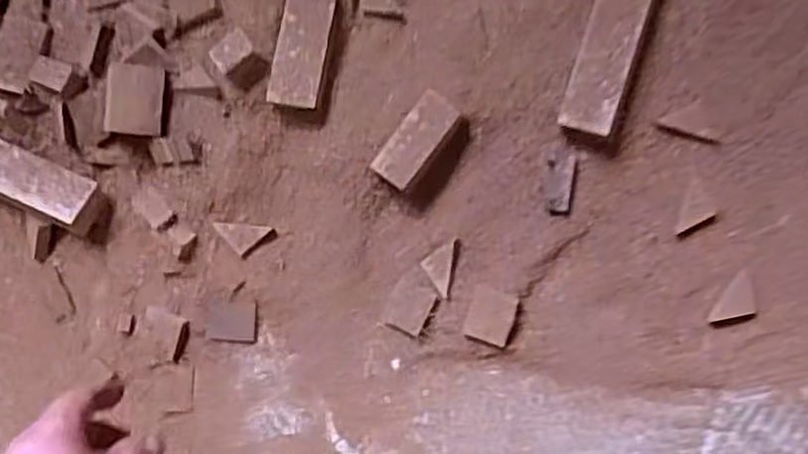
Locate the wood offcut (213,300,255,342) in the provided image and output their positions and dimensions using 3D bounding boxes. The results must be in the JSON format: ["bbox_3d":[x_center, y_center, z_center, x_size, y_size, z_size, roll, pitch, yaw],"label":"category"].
[{"bbox_3d":[-0.126,0.070,0.568,0.032,0.004,0.028,2,87,7],"label":"wood offcut"}]

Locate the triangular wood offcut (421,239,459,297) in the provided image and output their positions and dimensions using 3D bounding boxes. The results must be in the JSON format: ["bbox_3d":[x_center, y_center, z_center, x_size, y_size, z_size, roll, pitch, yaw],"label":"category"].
[{"bbox_3d":[0.024,0.027,0.545,0.021,0.013,0.040,10,88,8],"label":"triangular wood offcut"}]

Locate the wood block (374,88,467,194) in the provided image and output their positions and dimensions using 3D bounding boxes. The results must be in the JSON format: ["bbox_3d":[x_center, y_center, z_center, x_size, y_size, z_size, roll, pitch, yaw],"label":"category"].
[{"bbox_3d":[0.010,-0.058,0.538,0.032,0.026,0.068,41,92,8],"label":"wood block"}]

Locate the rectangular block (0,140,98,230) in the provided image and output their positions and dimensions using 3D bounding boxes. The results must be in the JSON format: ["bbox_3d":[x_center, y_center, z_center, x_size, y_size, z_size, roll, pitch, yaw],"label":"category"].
[{"bbox_3d":[-0.294,-0.039,0.566,0.133,0.010,0.044,21,89,8],"label":"rectangular block"}]

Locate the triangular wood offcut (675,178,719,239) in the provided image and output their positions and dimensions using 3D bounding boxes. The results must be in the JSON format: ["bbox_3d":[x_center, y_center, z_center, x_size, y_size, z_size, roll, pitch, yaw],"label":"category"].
[{"bbox_3d":[0.202,-0.010,0.524,0.021,0.005,0.039,20,89,8],"label":"triangular wood offcut"}]

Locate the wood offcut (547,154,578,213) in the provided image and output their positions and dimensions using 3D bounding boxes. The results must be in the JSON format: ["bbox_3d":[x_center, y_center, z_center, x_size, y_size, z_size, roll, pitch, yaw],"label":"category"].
[{"bbox_3d":[0.109,-0.030,0.537,0.018,0.012,0.040,4,87,8],"label":"wood offcut"}]

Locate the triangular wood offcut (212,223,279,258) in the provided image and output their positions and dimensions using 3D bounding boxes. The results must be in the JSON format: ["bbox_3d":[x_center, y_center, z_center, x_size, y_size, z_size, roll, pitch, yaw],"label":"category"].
[{"bbox_3d":[-0.116,0.010,0.564,0.044,0.004,0.024,4,81,-6],"label":"triangular wood offcut"}]

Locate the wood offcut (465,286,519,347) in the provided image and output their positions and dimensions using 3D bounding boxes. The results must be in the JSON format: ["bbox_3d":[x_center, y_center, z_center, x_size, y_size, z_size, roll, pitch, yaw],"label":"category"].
[{"bbox_3d":[0.061,0.062,0.538,0.031,0.015,0.035,17,89,8],"label":"wood offcut"}]

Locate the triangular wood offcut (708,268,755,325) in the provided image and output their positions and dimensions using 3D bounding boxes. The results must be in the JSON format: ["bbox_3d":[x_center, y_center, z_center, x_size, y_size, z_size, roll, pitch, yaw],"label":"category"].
[{"bbox_3d":[0.225,0.052,0.515,0.022,0.004,0.041,34,91,8],"label":"triangular wood offcut"}]

